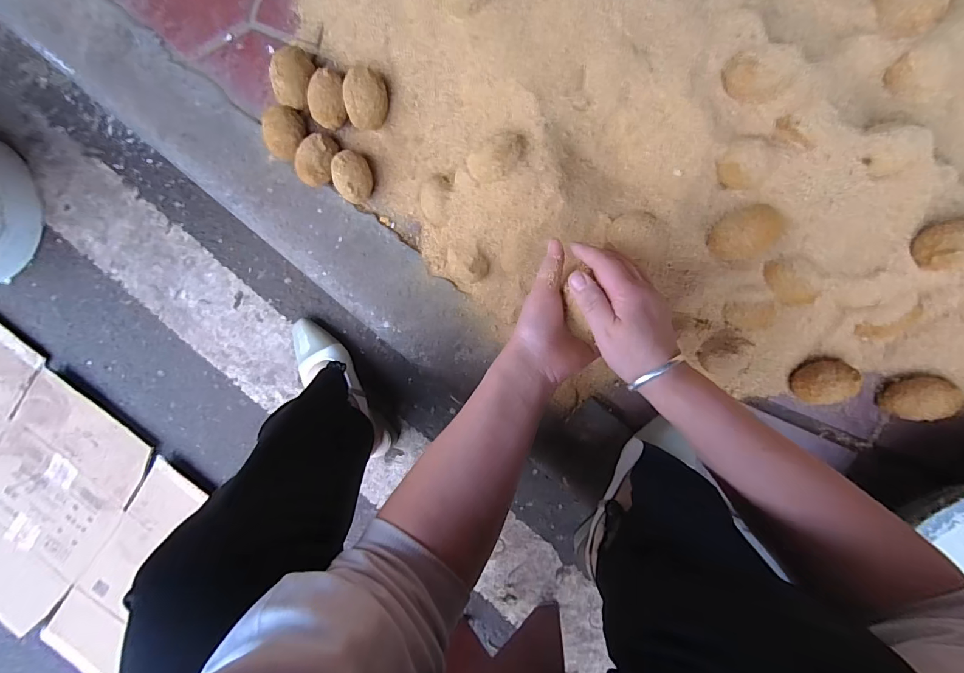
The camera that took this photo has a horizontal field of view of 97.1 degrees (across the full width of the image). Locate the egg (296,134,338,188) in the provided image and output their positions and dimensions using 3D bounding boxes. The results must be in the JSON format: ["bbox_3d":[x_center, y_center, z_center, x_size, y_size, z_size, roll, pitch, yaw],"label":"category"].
[{"bbox_3d":[-0.204,-0.220,0.535,0.046,0.042,0.063,9,96,5],"label":"egg"}]

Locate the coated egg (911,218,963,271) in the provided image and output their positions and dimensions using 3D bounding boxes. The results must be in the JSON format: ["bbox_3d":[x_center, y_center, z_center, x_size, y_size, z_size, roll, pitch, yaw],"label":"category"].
[{"bbox_3d":[0.448,-0.091,0.402,0.057,0.040,0.041,-28,92,7],"label":"coated egg"}]

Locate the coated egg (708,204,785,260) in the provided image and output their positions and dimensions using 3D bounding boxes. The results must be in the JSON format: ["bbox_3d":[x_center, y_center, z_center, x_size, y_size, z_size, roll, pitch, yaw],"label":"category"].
[{"bbox_3d":[0.275,-0.107,0.443,0.063,0.041,0.052,-33,92,7],"label":"coated egg"}]

